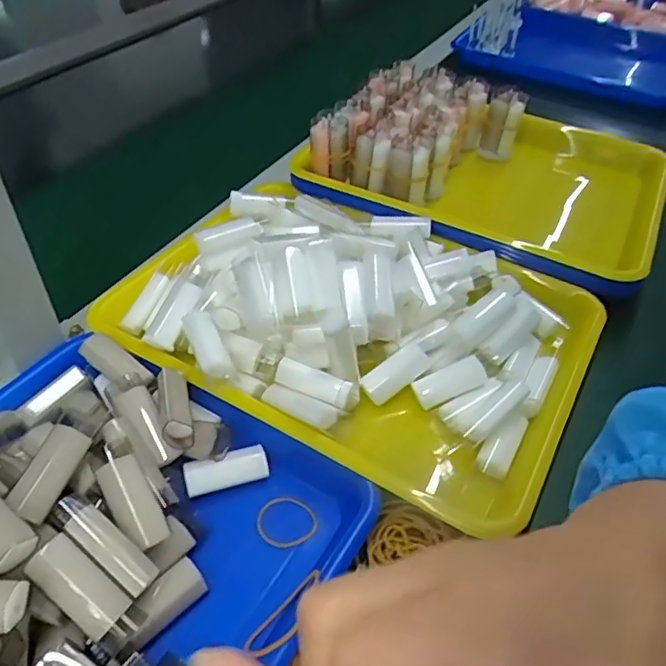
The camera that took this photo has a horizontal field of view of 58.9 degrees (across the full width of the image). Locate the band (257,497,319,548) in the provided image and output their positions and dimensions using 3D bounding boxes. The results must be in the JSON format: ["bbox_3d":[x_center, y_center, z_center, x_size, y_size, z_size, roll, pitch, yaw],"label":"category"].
[{"bbox_3d":[-0.027,0.112,0.349,0.034,0.004,0.030,27,57,14],"label":"band"}]

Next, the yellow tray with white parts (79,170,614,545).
[{"bbox_3d":[0.017,-0.016,0.451,0.330,0.081,0.242,24,48,20],"label":"yellow tray with white parts"}]

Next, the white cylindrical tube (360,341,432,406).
[{"bbox_3d":[0.045,0.027,0.418,0.051,0.017,0.019,-35,55,-12],"label":"white cylindrical tube"}]

